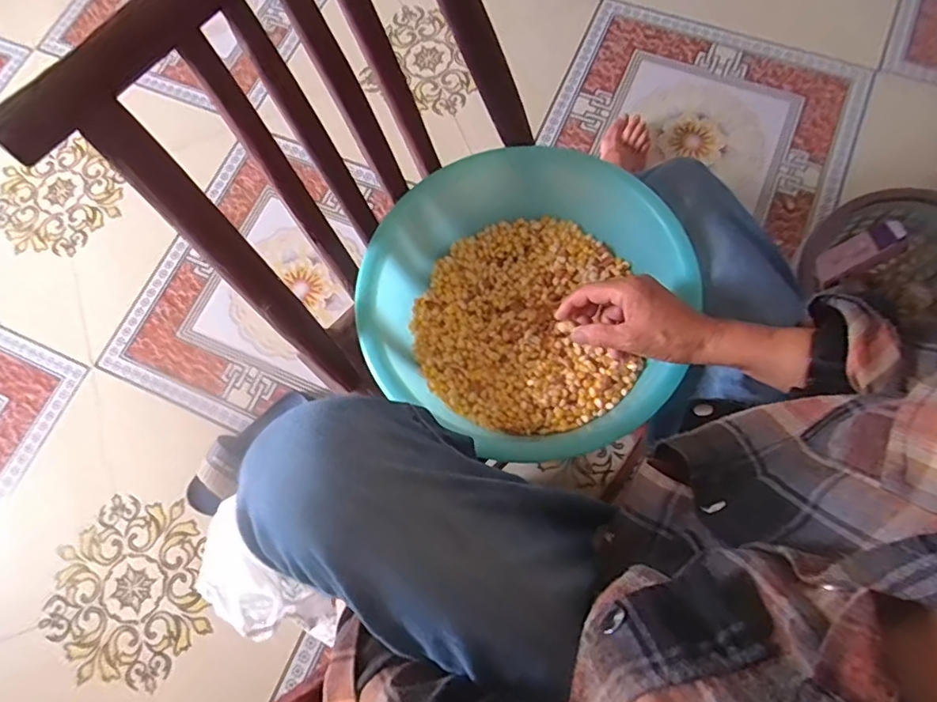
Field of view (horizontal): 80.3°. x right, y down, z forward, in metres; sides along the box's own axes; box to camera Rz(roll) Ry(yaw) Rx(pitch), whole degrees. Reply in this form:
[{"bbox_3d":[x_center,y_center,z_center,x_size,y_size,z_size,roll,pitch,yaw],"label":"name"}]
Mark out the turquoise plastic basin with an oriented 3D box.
[{"bbox_3d":[0.053,-0.054,0.606,0.306,0.104,0.314,-1,71,2],"label":"turquoise plastic basin"}]

